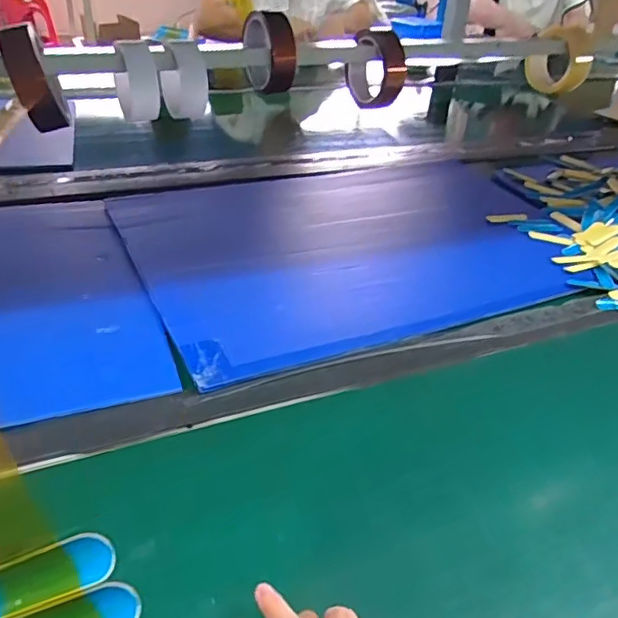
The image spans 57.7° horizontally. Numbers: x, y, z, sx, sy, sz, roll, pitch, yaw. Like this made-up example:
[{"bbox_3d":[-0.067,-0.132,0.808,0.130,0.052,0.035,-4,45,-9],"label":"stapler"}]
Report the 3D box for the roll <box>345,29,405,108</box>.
[{"bbox_3d":[0.092,-0.328,0.769,0.037,0.094,0.107,-10,37,-20],"label":"roll"}]

